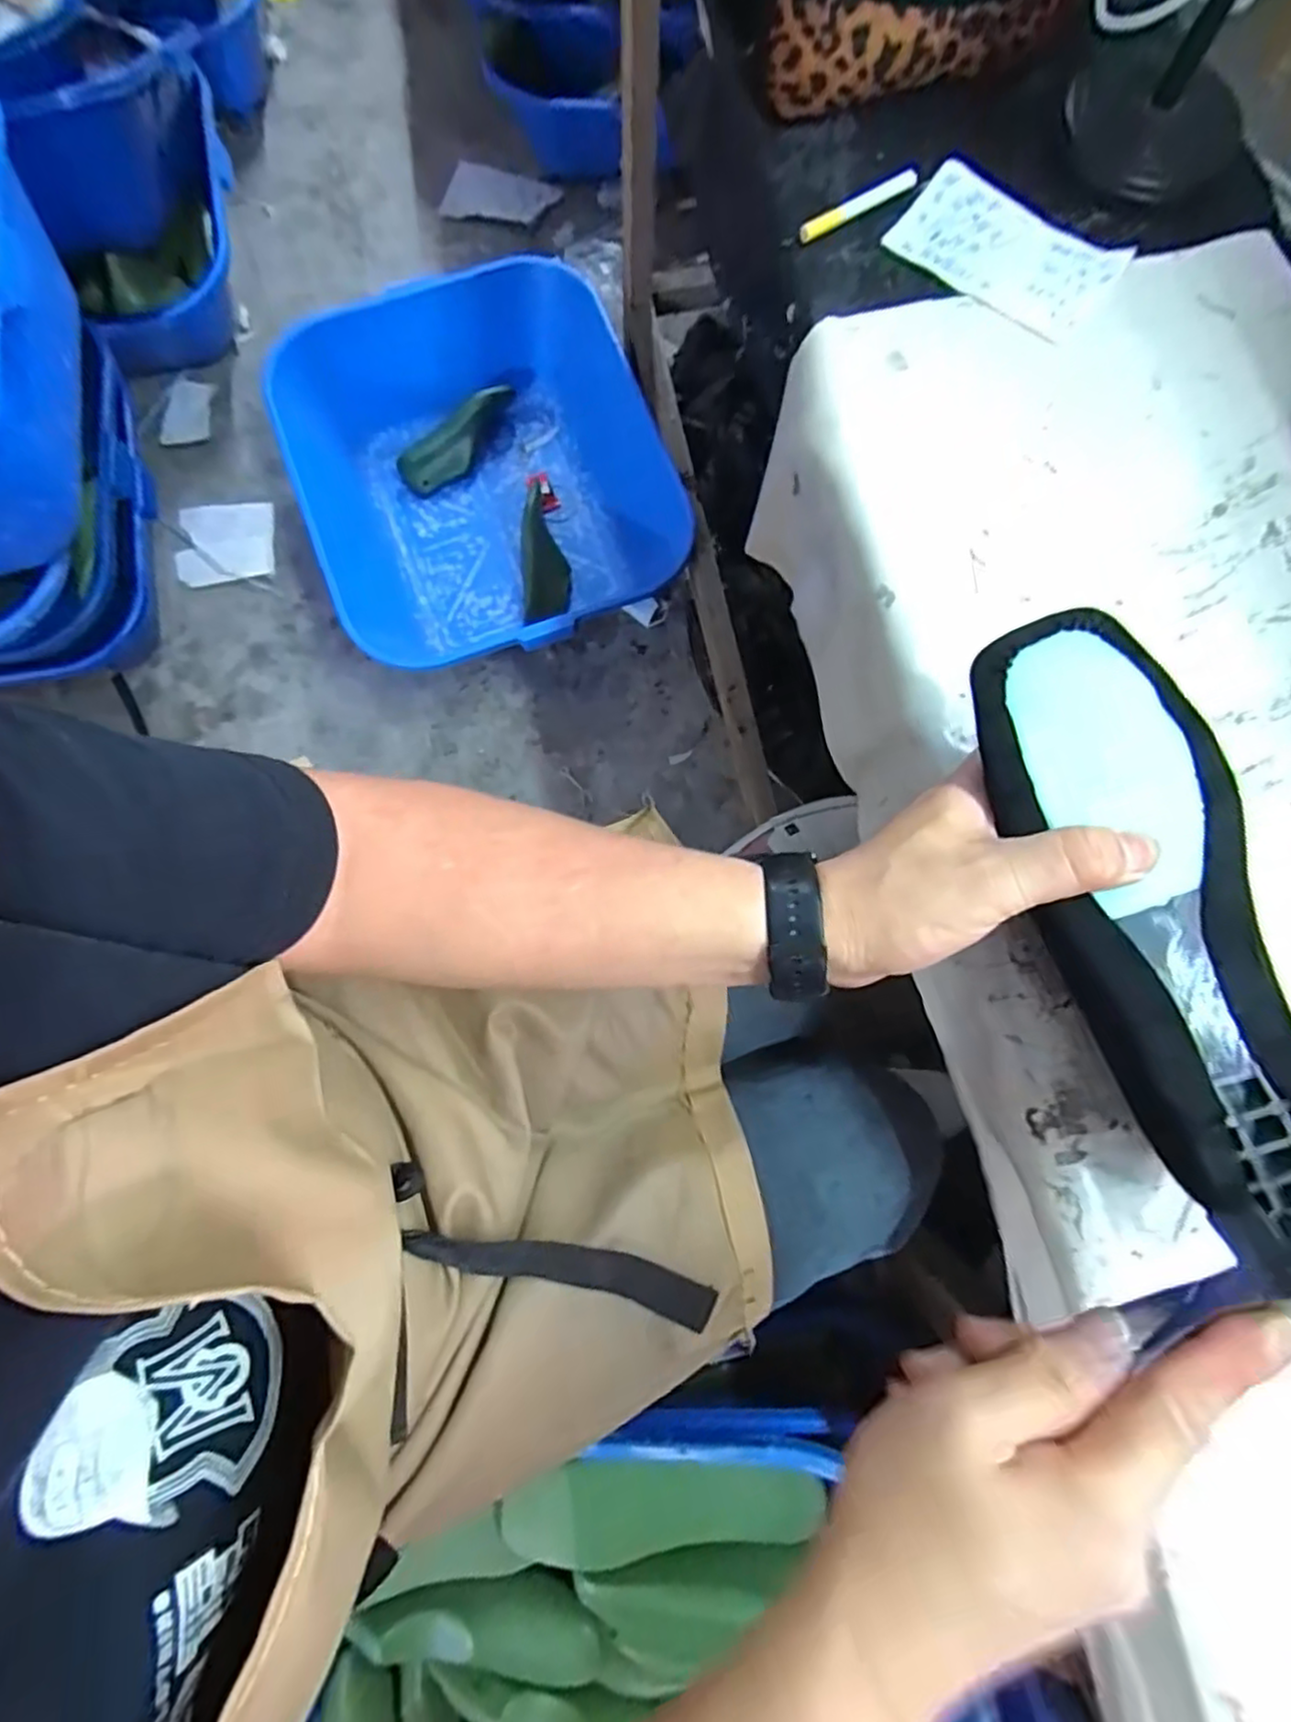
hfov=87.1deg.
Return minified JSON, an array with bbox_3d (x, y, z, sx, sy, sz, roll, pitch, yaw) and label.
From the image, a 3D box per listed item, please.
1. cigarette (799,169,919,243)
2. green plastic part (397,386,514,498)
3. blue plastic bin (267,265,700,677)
[{"bbox_3d":[0.128,-0.395,0.410,0.085,0.010,0.007,-31,82,-6],"label":"cigarette"},{"bbox_3d":[-0.306,-0.697,1.121,0.229,0.072,0.068,-39,83,-7],"label":"green plastic part"},{"bbox_3d":[-0.268,-0.612,1.095,0.589,0.204,0.507,-20,81,-5],"label":"blue plastic bin"}]

